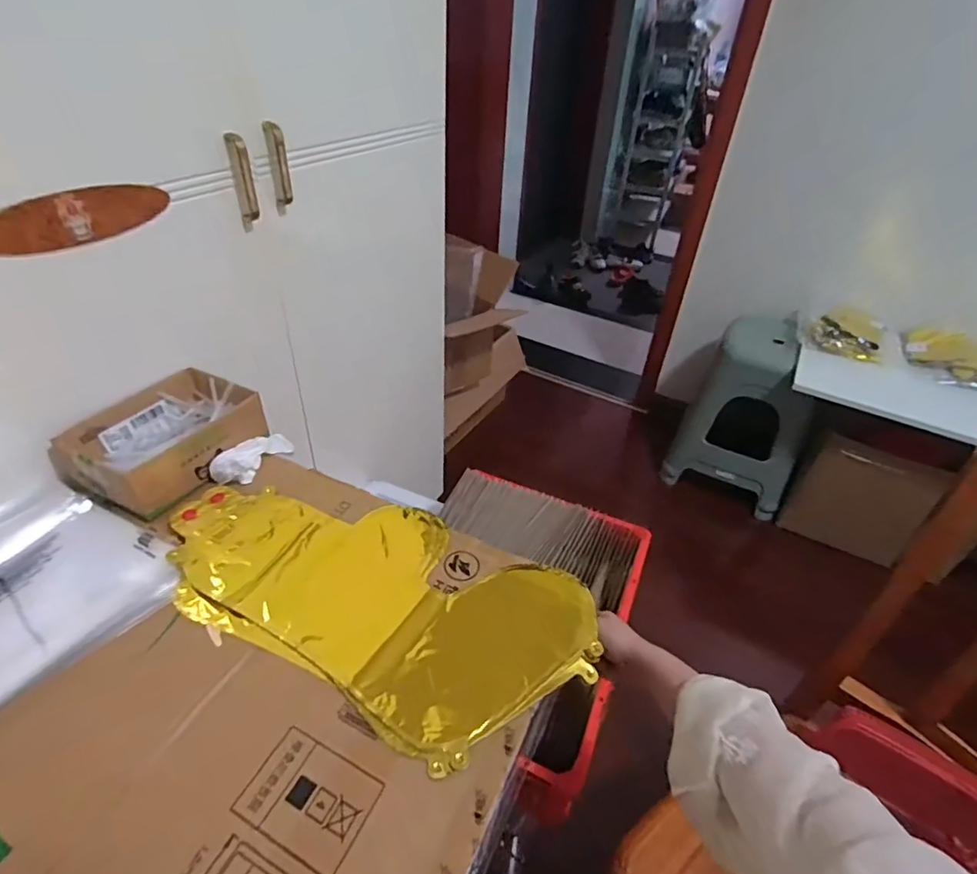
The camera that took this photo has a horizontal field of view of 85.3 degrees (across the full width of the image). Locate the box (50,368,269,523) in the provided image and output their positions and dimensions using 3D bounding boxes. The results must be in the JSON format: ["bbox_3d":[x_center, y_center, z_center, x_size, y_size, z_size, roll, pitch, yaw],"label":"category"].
[{"bbox_3d":[-0.383,0.000,0.637,0.144,0.056,0.189,19,42,17],"label":"box"}]

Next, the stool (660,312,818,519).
[{"bbox_3d":[0.795,-0.062,1.625,0.354,0.502,0.271,22,43,21],"label":"stool"}]

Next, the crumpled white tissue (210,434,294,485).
[{"bbox_3d":[-0.284,0.023,0.655,0.042,0.034,0.108,16,24,14],"label":"crumpled white tissue"}]

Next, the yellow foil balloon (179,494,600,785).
[{"bbox_3d":[-0.122,0.152,0.522,0.434,0.015,0.217,17,41,14],"label":"yellow foil balloon"}]

